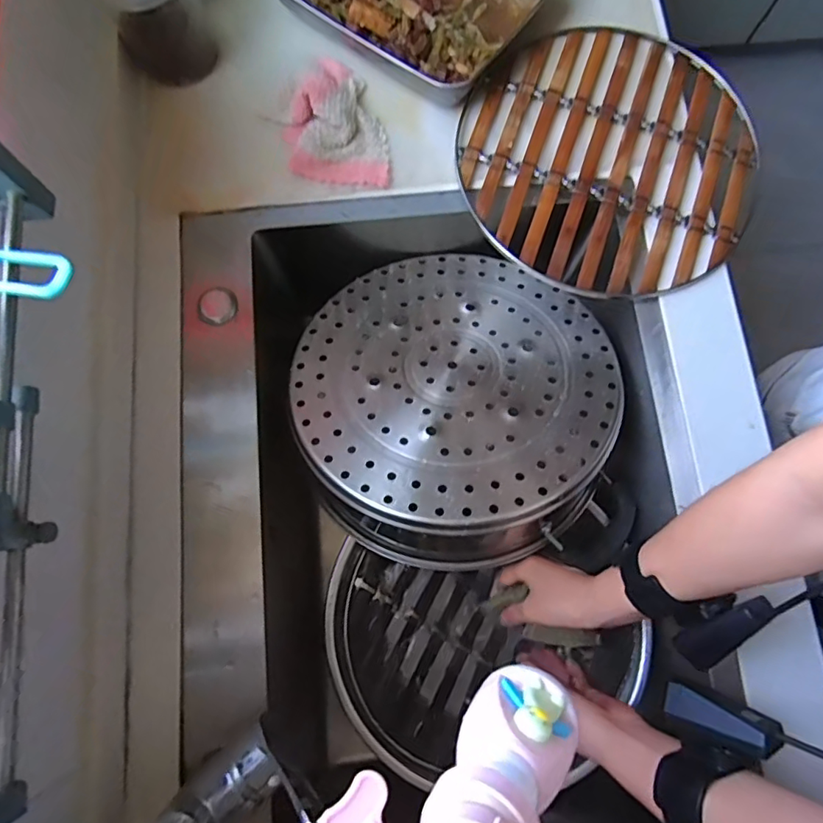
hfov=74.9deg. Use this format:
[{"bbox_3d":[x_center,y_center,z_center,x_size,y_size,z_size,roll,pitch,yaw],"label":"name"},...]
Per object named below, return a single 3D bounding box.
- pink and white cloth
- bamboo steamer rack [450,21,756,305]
[{"bbox_3d":[-0.079,-0.290,0.531,0.095,0.034,0.144,-12,76,-2],"label":"pink and white cloth"},{"bbox_3d":[0.199,-0.260,0.543,0.289,0.020,0.306,0,76,1],"label":"bamboo steamer rack"}]

